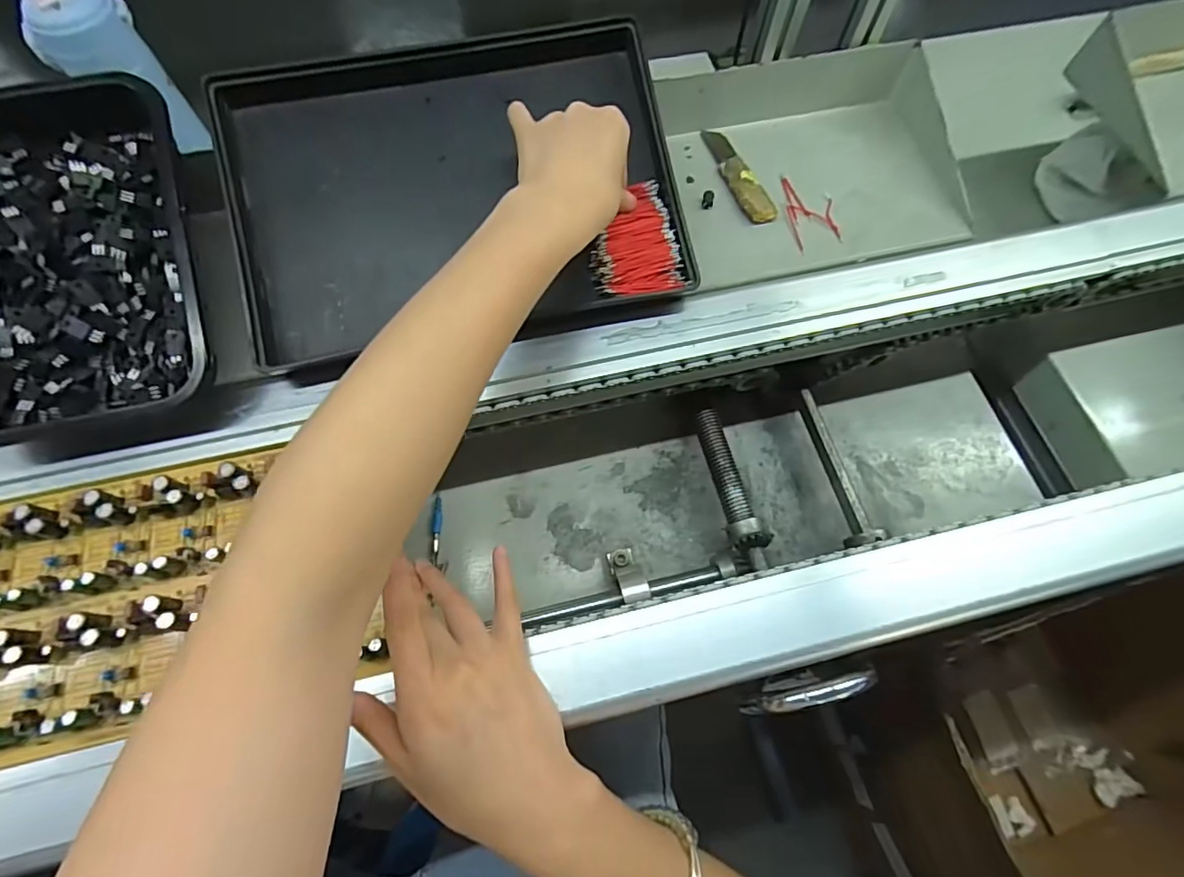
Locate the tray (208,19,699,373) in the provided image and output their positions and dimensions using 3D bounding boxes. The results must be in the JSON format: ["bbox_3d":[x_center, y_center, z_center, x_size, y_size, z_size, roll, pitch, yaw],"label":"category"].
[{"bbox_3d":[-0.088,-0.170,0.366,0.286,0.038,0.205,-12,88,-3],"label":"tray"}]

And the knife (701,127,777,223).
[{"bbox_3d":[0.112,-0.206,0.417,0.025,0.006,0.102,-19,70,-8],"label":"knife"}]

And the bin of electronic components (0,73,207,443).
[{"bbox_3d":[-0.324,-0.111,0.331,0.159,0.055,0.218,-10,86,-10],"label":"bin of electronic components"}]

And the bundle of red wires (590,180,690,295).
[{"bbox_3d":[0.027,-0.134,0.367,0.059,0.008,0.078,-13,85,-4],"label":"bundle of red wires"}]

